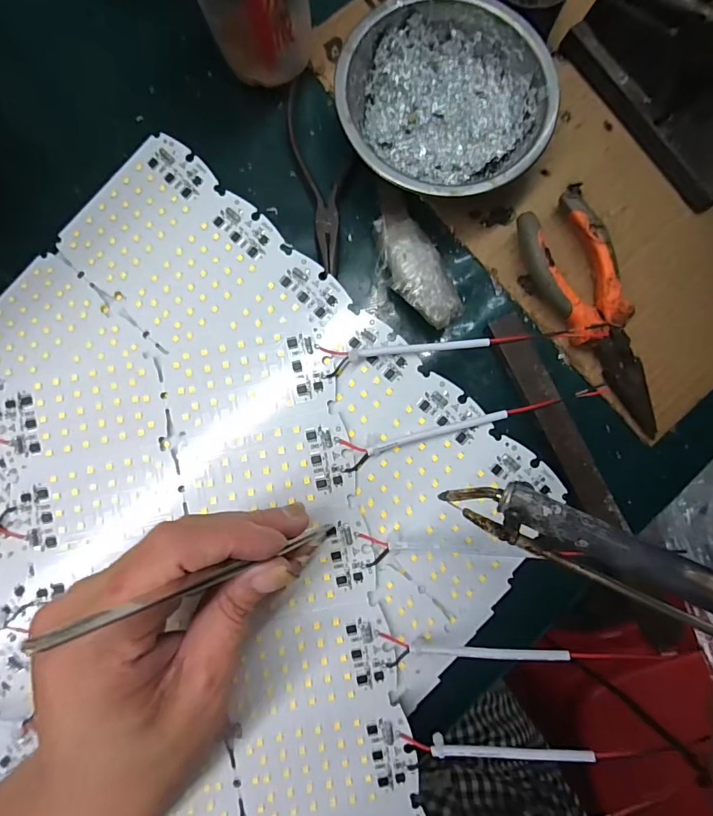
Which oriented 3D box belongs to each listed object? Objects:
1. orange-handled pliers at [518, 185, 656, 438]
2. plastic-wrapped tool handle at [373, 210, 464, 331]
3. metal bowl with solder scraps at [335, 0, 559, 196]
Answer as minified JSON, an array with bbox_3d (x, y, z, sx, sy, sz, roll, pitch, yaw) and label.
[{"bbox_3d":[0.142,-0.060,0.277,0.054,0.022,0.158,-14,85,-5],"label":"orange-handled pliers"},{"bbox_3d":[0.034,-0.085,0.277,0.036,0.024,0.078,-23,86,-6],"label":"plastic-wrapped tool handle"},{"bbox_3d":[0.051,-0.182,0.277,0.123,0.042,0.120,0,83,-4],"label":"metal bowl with solder scraps"}]

